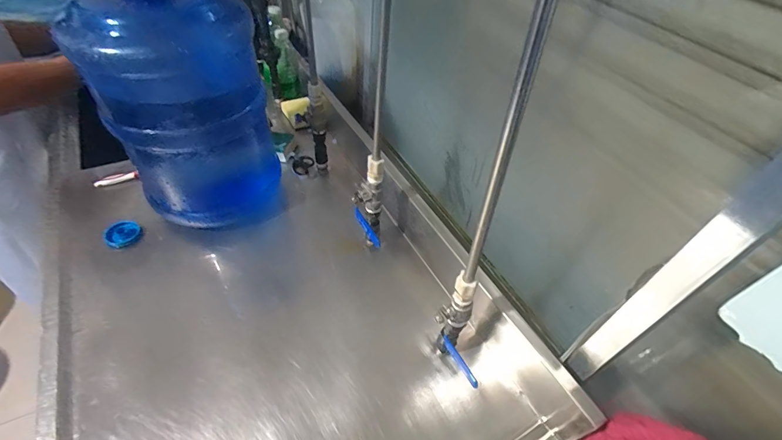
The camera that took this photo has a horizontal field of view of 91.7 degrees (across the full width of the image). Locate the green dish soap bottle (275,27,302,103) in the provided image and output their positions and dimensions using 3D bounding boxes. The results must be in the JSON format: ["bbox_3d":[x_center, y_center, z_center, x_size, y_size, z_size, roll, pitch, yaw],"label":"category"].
[{"bbox_3d":[-0.281,-0.418,1.034,0.058,0.187,0.042,-5,48,-11],"label":"green dish soap bottle"}]

